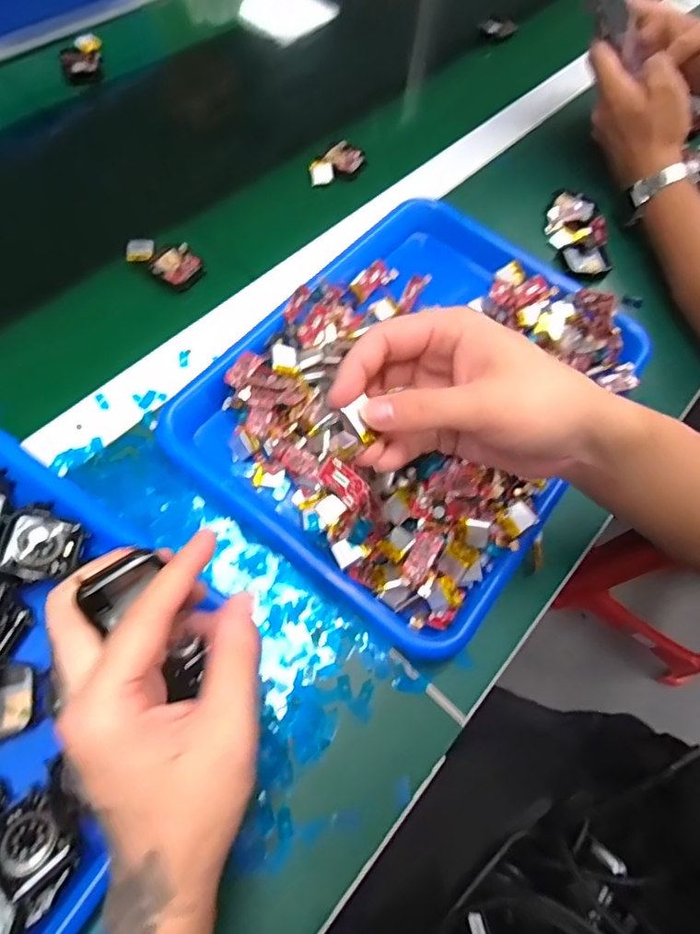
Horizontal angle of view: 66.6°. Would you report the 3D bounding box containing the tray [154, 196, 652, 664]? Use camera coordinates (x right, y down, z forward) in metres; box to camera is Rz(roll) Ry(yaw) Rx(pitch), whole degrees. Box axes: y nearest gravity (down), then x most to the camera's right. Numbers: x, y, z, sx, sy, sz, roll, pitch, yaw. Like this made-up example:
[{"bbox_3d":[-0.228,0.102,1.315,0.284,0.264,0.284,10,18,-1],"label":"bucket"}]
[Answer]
[{"bbox_3d":[0.058,-0.056,0.410,0.247,0.070,0.328,36,65,17],"label":"tray"}]

